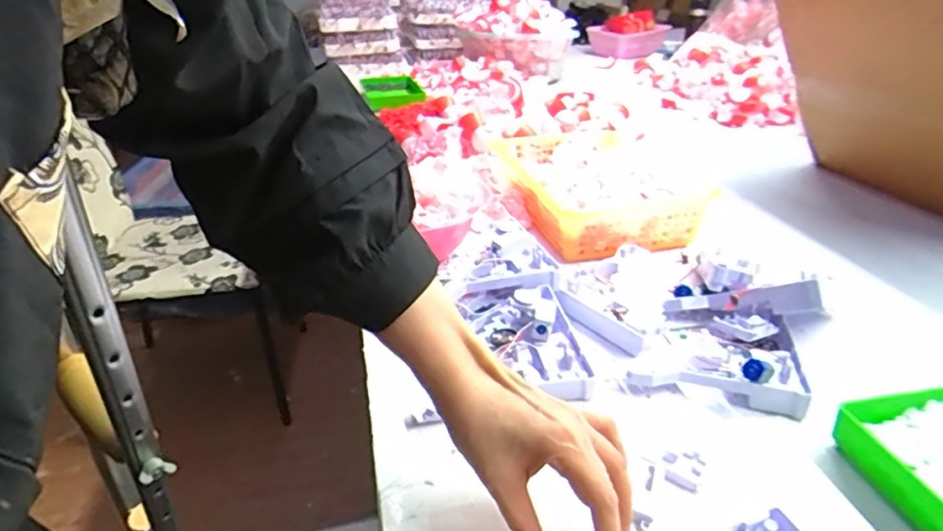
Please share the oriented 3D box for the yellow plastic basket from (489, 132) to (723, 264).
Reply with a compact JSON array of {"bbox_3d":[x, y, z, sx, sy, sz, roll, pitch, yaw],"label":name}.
[{"bbox_3d":[0.180,-0.127,0.862,0.237,0.065,0.362,-7,30,-11],"label":"yellow plastic basket"}]

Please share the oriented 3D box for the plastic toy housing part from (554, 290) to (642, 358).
[{"bbox_3d":[0.127,0.061,0.579,0.012,0.028,0.104,-20,34,-30],"label":"plastic toy housing part"}]

